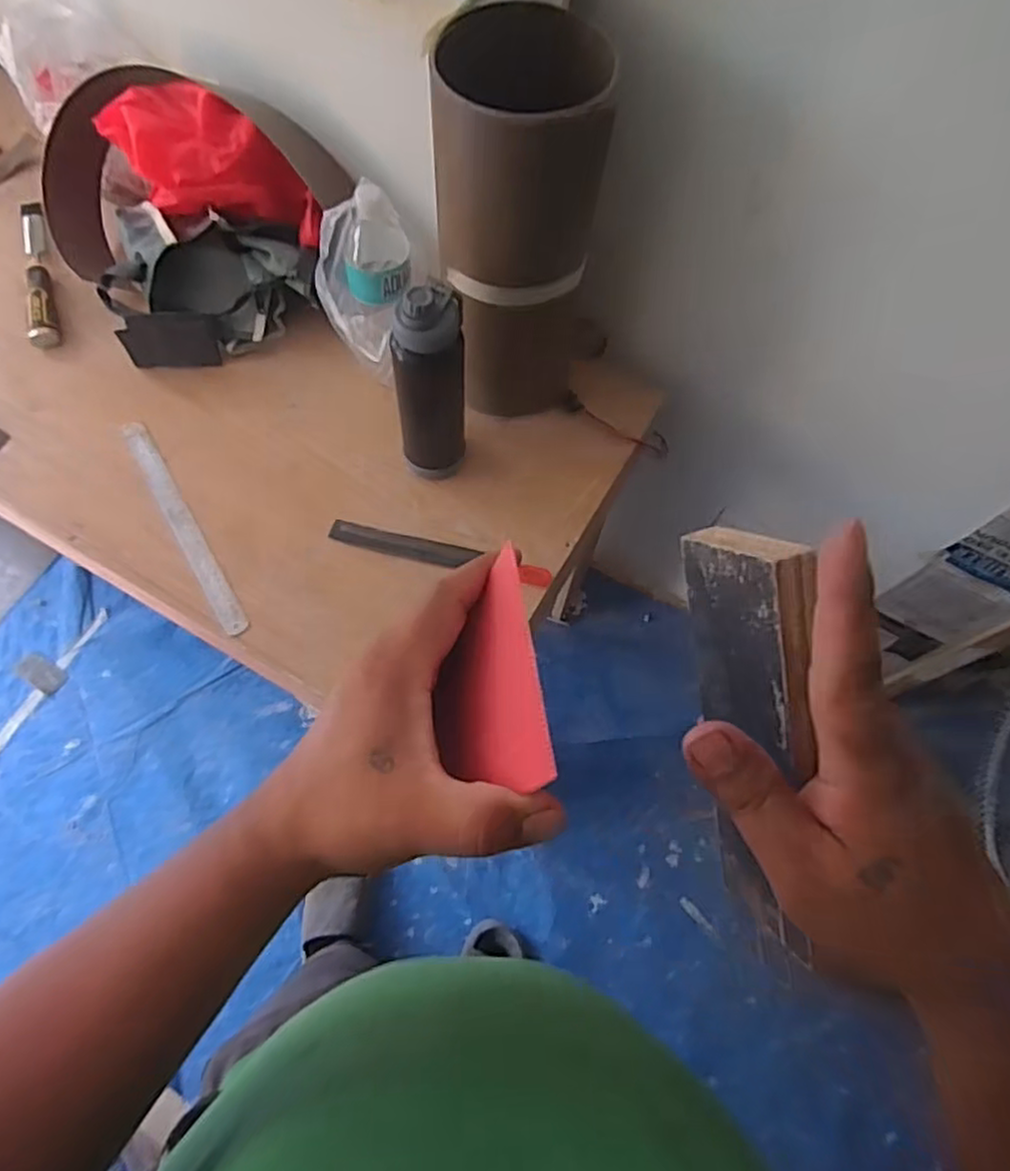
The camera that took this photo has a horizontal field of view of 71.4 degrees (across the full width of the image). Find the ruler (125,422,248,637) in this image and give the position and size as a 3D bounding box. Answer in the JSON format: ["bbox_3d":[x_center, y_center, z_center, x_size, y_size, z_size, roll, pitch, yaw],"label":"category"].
[{"bbox_3d":[-0.395,-0.076,0.860,0.029,0.007,0.323,-28,73,-19],"label":"ruler"}]

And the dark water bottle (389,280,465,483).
[{"bbox_3d":[-0.084,-0.220,0.801,0.076,0.273,0.066,-1,67,-4],"label":"dark water bottle"}]

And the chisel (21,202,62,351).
[{"bbox_3d":[-0.657,-0.447,0.987,0.040,0.025,0.271,-15,69,-10],"label":"chisel"}]

